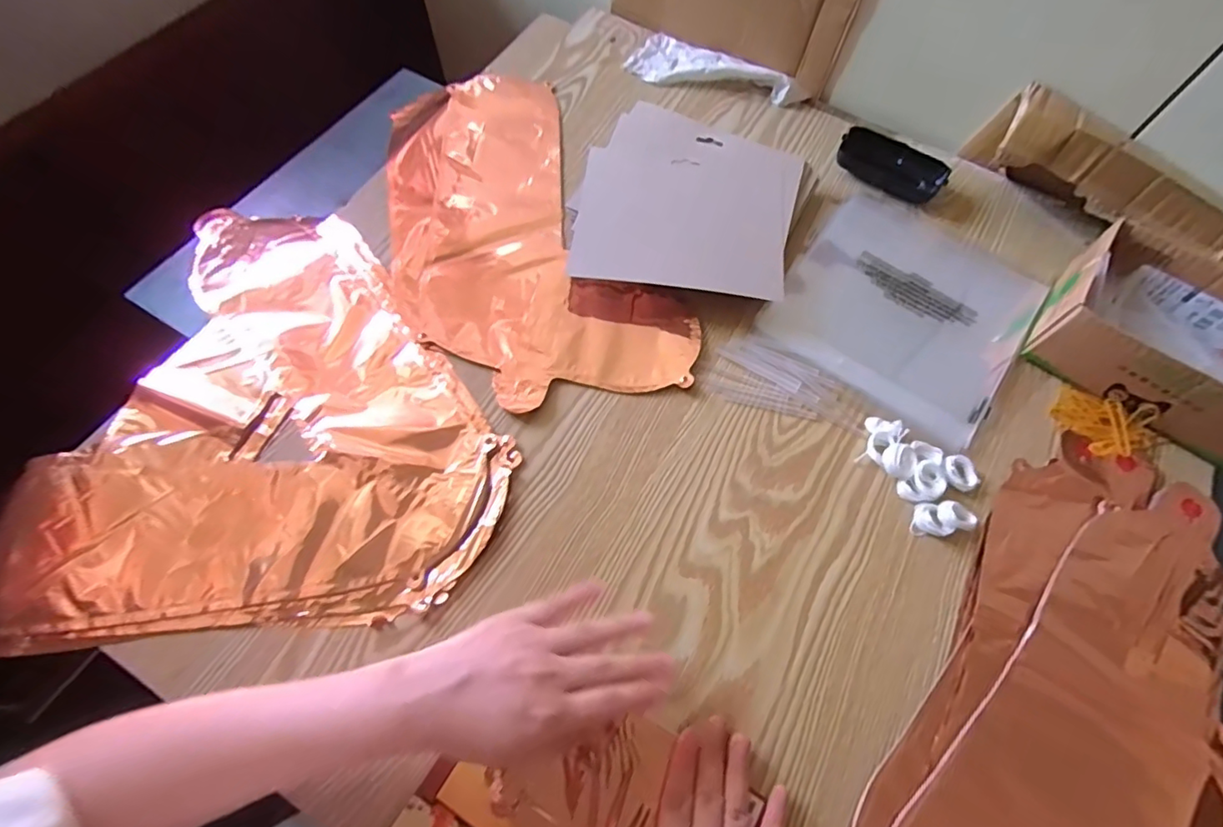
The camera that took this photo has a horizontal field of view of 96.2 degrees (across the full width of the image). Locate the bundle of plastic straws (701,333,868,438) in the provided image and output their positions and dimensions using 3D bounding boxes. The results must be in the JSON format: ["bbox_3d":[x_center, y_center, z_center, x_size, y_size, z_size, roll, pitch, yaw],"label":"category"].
[{"bbox_3d":[0.151,-0.028,0.470,0.132,0.005,0.065,20,66,7],"label":"bundle of plastic straws"}]

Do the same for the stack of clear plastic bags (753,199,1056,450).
[{"bbox_3d":[0.275,-0.105,0.507,0.202,0.010,0.222,33,68,13],"label":"stack of clear plastic bags"}]

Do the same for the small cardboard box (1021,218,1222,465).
[{"bbox_3d":[0.473,-0.061,0.462,0.178,0.066,0.137,35,69,14],"label":"small cardboard box"}]

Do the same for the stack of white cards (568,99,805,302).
[{"bbox_3d":[0.075,-0.208,0.536,0.199,0.032,0.201,13,65,4],"label":"stack of white cards"}]

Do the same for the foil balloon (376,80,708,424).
[{"bbox_3d":[-0.098,-0.186,0.546,0.230,0.021,0.422,-17,66,-9],"label":"foil balloon"}]

